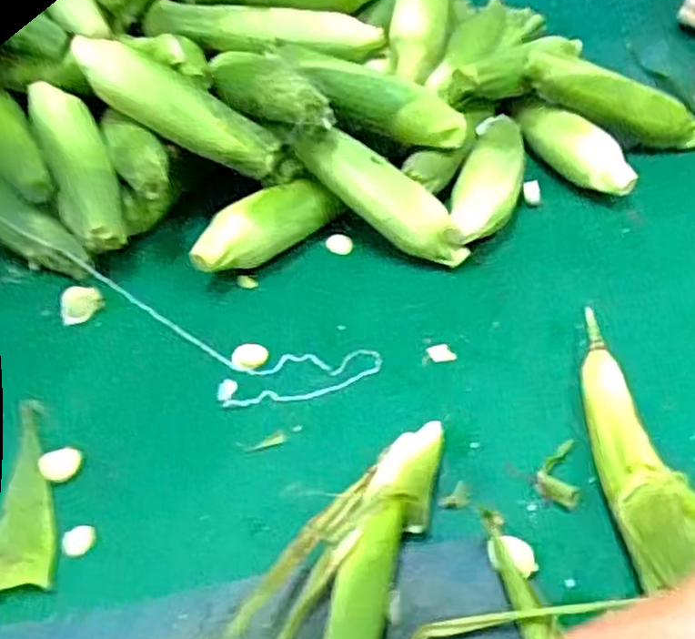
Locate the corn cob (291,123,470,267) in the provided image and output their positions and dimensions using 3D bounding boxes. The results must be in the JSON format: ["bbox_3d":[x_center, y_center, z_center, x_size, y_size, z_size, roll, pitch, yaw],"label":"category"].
[{"bbox_3d":[0.035,-0.119,0.676,0.191,0.048,0.048,38,52,1],"label":"corn cob"}]

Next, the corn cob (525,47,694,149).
[{"bbox_3d":[0.296,-0.241,0.790,0.222,0.048,0.051,18,43,-9],"label":"corn cob"}]

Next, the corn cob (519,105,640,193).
[{"bbox_3d":[0.242,-0.177,0.762,0.058,0.056,0.145,-23,44,-18],"label":"corn cob"}]

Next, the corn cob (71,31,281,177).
[{"bbox_3d":[-0.167,-0.209,0.693,0.233,0.056,0.058,32,51,7],"label":"corn cob"}]

